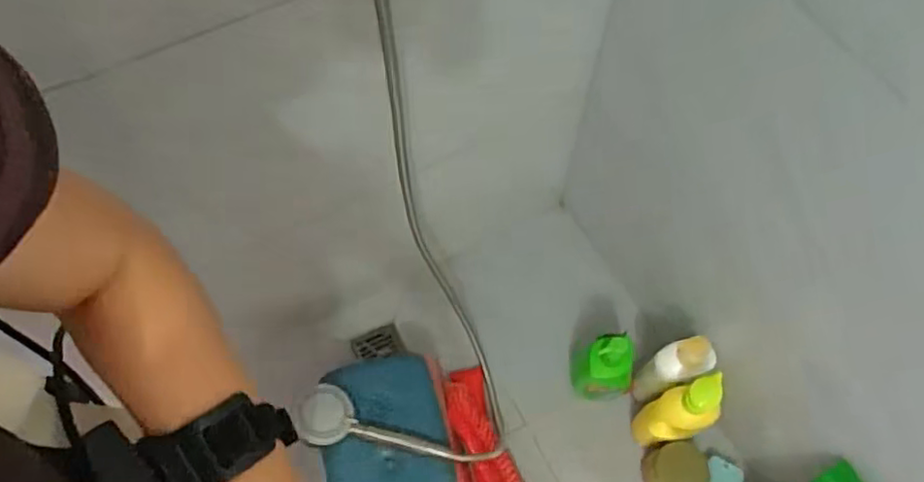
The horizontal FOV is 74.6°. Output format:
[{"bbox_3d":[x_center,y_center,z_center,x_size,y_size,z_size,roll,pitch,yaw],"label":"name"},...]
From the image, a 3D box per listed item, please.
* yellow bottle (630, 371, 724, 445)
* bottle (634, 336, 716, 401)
[{"bbox_3d":[0.354,0.297,1.023,0.089,0.263,0.080,-20,66,-9],"label":"yellow bottle"},{"bbox_3d":[0.357,0.232,1.058,0.086,0.236,0.064,-27,67,-12],"label":"bottle"}]

